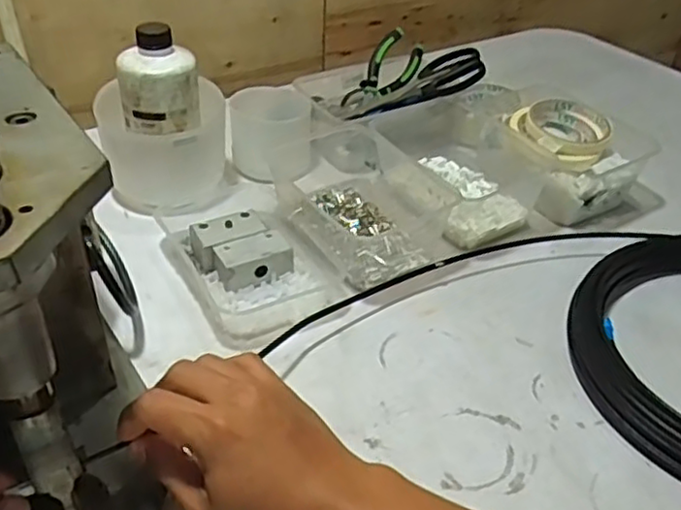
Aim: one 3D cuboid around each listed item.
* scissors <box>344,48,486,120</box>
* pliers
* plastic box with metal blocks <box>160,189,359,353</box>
[{"bbox_3d":[0.085,-0.188,0.779,0.156,0.025,0.057,-23,35,13],"label":"scissors"},{"bbox_3d":[0.055,-0.216,0.814,0.055,0.026,0.107,33,78,-4],"label":"pliers"},{"bbox_3d":[-0.087,-0.009,0.626,0.123,0.039,0.204,-15,39,-26],"label":"plastic box with metal blocks"}]

